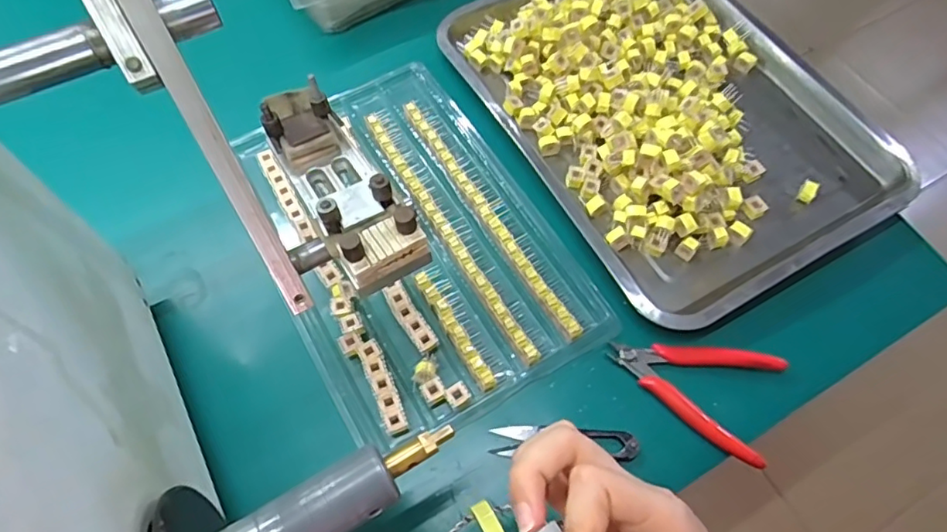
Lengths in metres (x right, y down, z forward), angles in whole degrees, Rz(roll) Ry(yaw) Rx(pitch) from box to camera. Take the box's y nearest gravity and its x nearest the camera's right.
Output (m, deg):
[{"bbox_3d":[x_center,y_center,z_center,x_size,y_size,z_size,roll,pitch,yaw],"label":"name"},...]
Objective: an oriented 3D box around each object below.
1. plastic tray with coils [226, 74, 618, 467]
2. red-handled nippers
[{"bbox_3d":[-0.058,-0.030,0.470,0.211,0.021,0.318,-27,67,-15],"label":"plastic tray with coils"},{"bbox_3d":[0.161,0.086,0.414,0.117,0.009,0.080,20,64,8],"label":"red-handled nippers"}]

